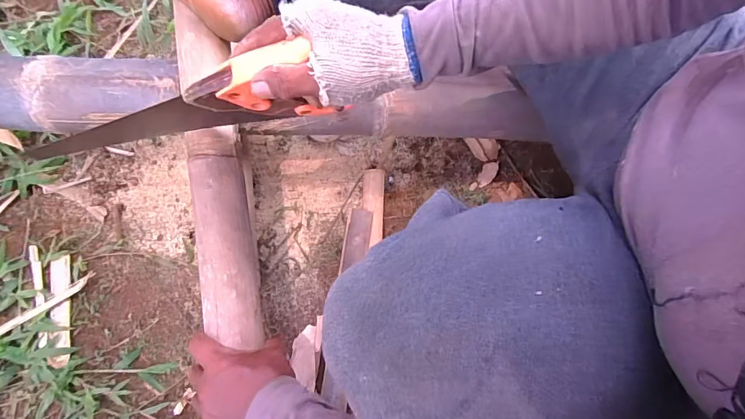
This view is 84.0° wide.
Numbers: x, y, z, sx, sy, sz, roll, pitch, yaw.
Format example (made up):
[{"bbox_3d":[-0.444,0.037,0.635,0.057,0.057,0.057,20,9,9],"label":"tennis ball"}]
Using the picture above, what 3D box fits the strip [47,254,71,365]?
[{"bbox_3d":[-0.437,0.139,0.580,0.029,0.008,0.153,-10,72,-12],"label":"strip"}]

